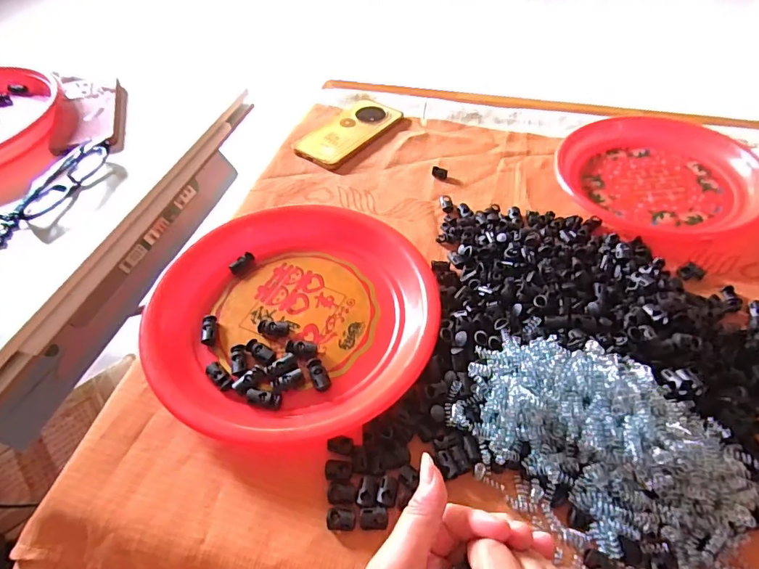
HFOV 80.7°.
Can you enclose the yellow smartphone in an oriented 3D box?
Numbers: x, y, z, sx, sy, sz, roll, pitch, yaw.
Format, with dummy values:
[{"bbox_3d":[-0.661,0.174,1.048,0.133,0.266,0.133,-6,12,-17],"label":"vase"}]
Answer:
[{"bbox_3d":[-0.041,-0.214,0.621,0.081,0.010,0.160,29,57,22],"label":"yellow smartphone"}]

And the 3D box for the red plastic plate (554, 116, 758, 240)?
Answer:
[{"bbox_3d":[0.335,-0.131,0.535,0.202,0.041,0.202,0,51,0],"label":"red plastic plate"}]

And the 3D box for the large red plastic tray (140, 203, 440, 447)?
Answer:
[{"bbox_3d":[-0.081,0.019,0.417,0.244,0.024,0.261,-21,54,-15],"label":"large red plastic tray"}]

